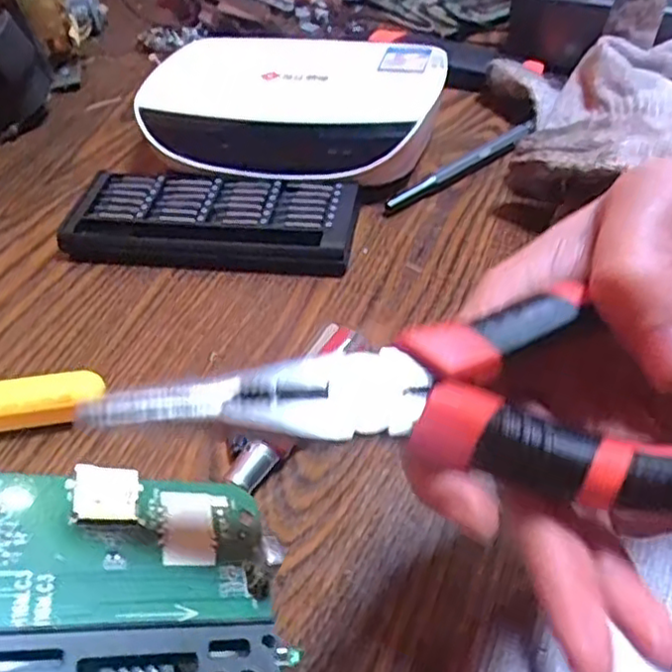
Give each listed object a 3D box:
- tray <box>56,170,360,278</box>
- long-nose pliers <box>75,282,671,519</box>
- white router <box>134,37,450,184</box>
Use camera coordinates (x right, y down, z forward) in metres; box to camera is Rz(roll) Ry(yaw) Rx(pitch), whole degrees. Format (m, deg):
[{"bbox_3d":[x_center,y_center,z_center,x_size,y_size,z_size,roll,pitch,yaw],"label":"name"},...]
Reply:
[{"bbox_3d":[-0.069,-0.064,0.377,0.155,0.021,0.063,5,47,7],"label":"tray"},{"bbox_3d":[0.028,0.021,0.152,0.153,0.018,0.049,-8,76,-7],"label":"long-nose pliers"},{"bbox_3d":[-0.026,-0.146,0.429,0.179,0.036,0.131,7,47,9],"label":"white router"}]

